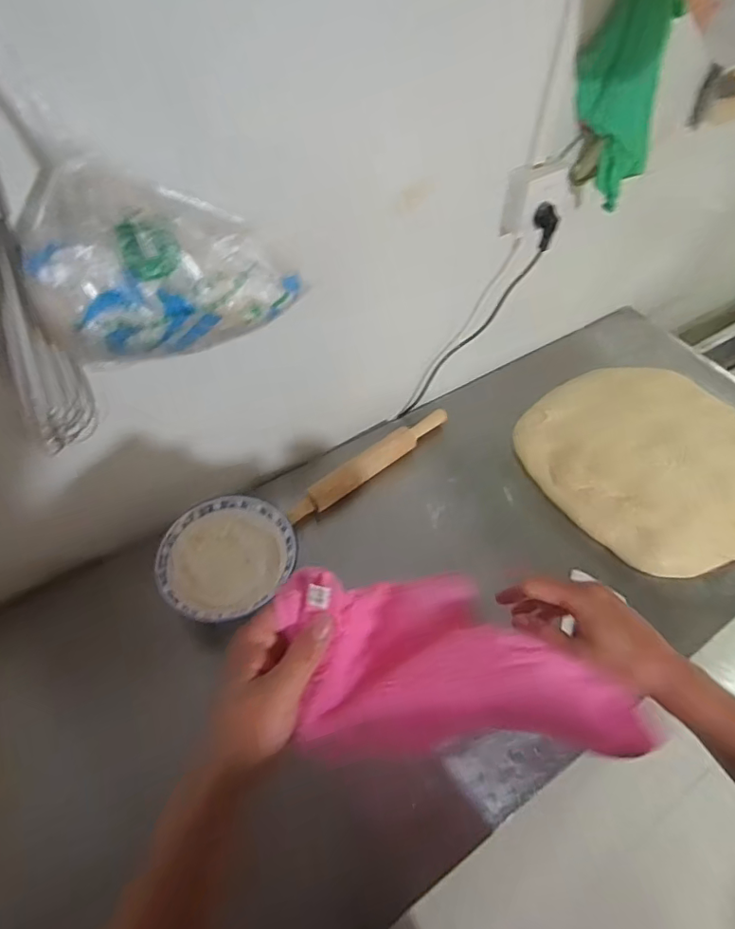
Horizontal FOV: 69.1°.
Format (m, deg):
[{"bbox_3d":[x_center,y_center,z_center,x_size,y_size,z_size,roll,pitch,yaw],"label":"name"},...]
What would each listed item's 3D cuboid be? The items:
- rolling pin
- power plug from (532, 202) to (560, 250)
[{"bbox_3d":[0.011,-0.007,0.926,0.345,0.052,0.056,-32,60,-24],"label":"rolling pin"},{"bbox_3d":[0.271,-0.365,0.812,0.035,0.067,0.031,-14,38,15],"label":"power plug"}]

